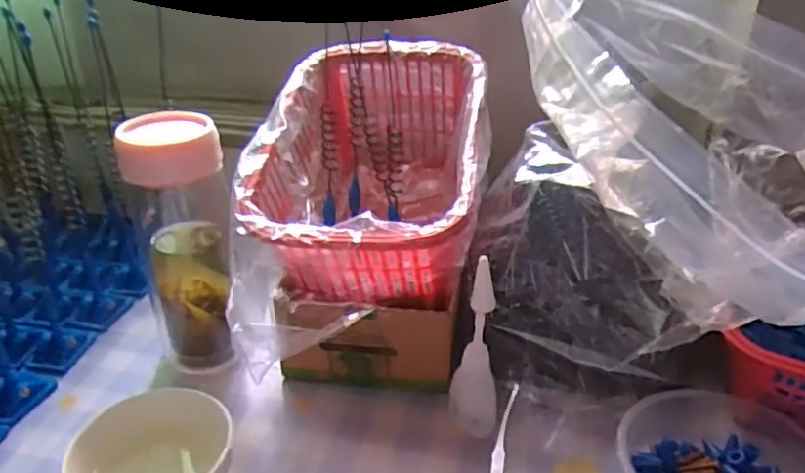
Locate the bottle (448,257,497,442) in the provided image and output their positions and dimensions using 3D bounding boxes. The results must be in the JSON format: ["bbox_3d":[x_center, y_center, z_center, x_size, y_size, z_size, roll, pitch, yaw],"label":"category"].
[{"bbox_3d":[0.048,0.075,0.396,0.024,0.125,0.029,-7,31,-12],"label":"bottle"}]

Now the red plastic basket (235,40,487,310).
[{"bbox_3d":[-0.021,-0.049,0.467,0.160,0.123,0.227,4,31,8],"label":"red plastic basket"}]

